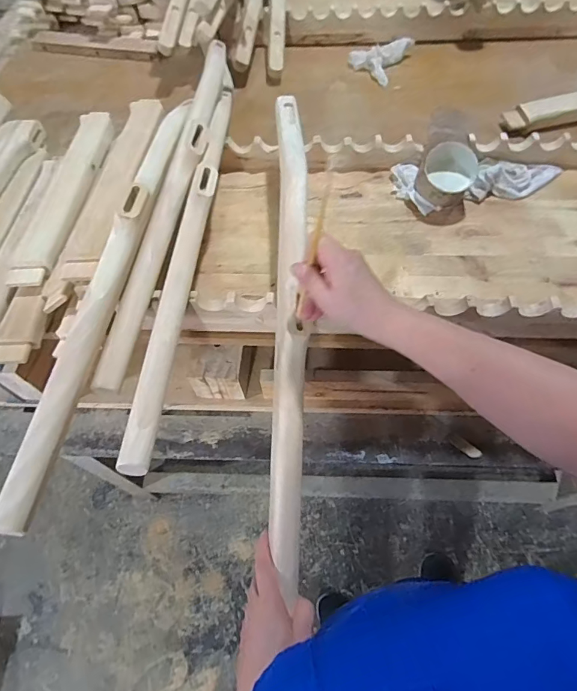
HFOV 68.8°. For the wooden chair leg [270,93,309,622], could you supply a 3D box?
[{"bbox_3d":[0.001,-0.069,0.516,0.040,0.065,0.662,0,75,4],"label":"wooden chair leg"}]

